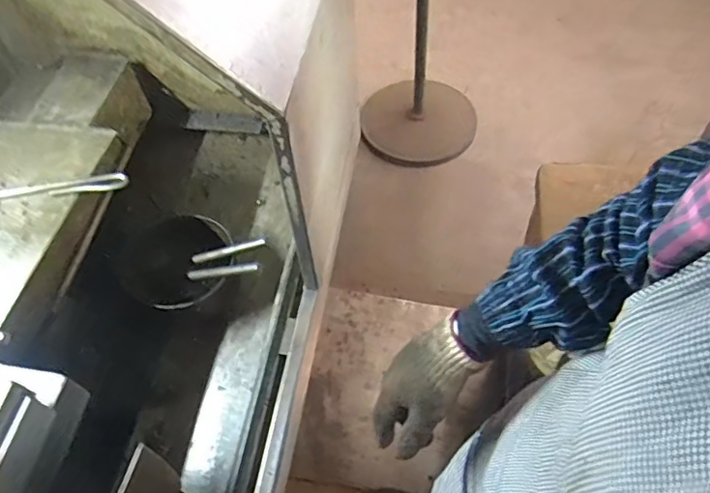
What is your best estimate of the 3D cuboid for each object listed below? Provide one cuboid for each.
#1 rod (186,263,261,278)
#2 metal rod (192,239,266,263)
[{"bbox_3d":[-0.202,0.037,0.842,0.135,0.016,0.012,-7,51,31],"label":"rod"},{"bbox_3d":[-0.200,0.006,0.868,0.131,0.010,0.014,-13,53,19],"label":"metal rod"}]

